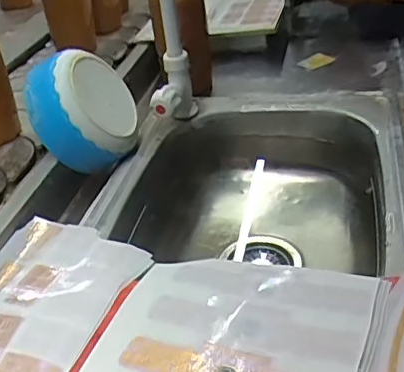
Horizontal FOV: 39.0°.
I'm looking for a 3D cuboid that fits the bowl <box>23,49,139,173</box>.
[{"bbox_3d":[-0.150,-0.096,0.720,0.068,0.141,0.140,-23,44,32],"label":"bowl"}]

